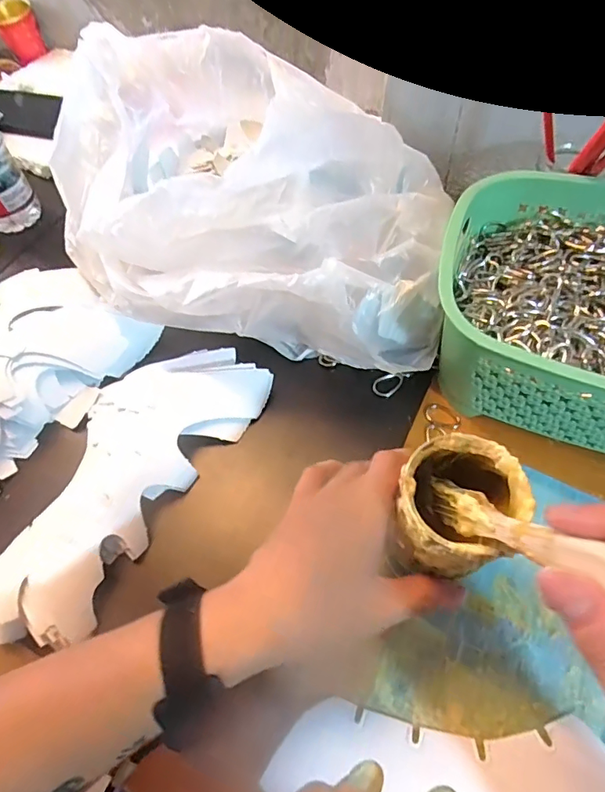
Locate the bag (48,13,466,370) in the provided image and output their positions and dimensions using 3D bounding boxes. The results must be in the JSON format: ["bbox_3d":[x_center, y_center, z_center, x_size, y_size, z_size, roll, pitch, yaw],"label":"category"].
[{"bbox_3d":[-0.042,-0.204,0.447,0.344,0.135,0.338,7,59,8],"label":"bag"}]

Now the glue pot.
[{"bbox_3d":[0.086,0.064,0.272,0.063,0.055,0.070,18,61,14],"label":"glue pot"}]

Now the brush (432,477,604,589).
[{"bbox_3d":[0.096,0.060,0.218,0.018,0.135,0.016,-28,99,-14],"label":"brush"}]

